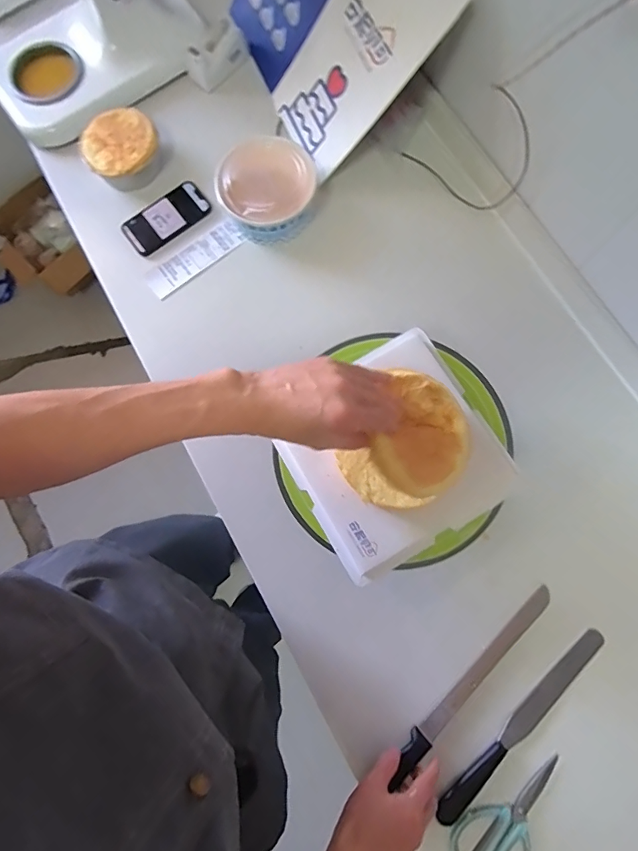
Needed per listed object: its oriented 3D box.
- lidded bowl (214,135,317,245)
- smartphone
[{"bbox_3d":[-0.086,-0.378,0.740,0.135,0.103,0.135,0,77,2],"label":"lidded bowl"},{"bbox_3d":[-0.260,-0.356,0.778,0.147,0.013,0.073,-37,79,-6],"label":"smartphone"}]

